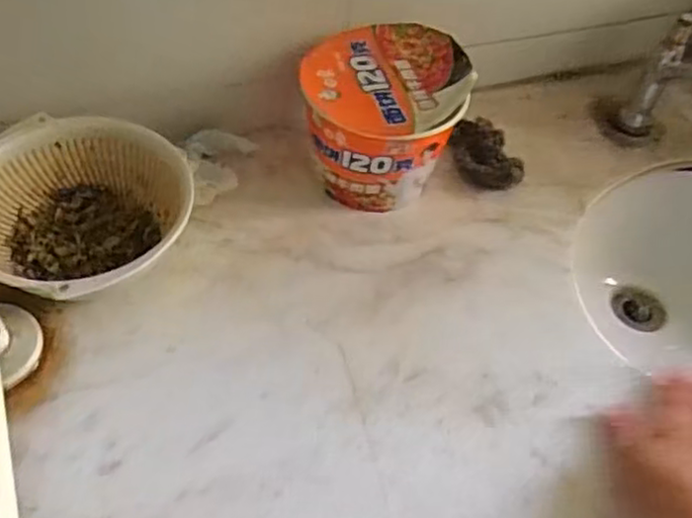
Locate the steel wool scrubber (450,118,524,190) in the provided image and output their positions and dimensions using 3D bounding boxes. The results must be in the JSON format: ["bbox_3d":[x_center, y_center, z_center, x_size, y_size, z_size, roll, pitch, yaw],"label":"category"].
[{"bbox_3d":[0.136,-0.104,0.701,0.052,0.034,0.088,-12,53,-16],"label":"steel wool scrubber"}]

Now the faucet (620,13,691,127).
[{"bbox_3d":[0.351,-0.155,0.707,0.039,0.122,0.146,-25,57,-24],"label":"faucet"}]

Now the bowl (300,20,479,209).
[{"bbox_3d":[0.031,-0.128,0.651,0.139,0.129,0.130,3,50,-4],"label":"bowl"}]

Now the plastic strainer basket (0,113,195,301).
[{"bbox_3d":[-0.217,-0.031,0.573,0.168,0.080,0.172,3,50,-4],"label":"plastic strainer basket"}]

